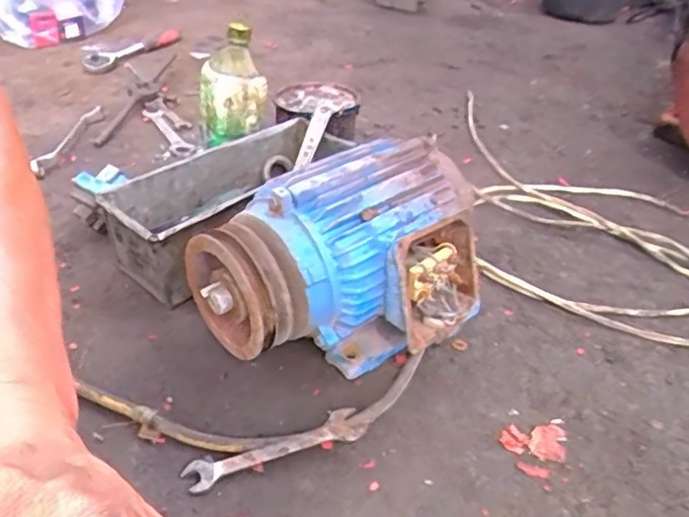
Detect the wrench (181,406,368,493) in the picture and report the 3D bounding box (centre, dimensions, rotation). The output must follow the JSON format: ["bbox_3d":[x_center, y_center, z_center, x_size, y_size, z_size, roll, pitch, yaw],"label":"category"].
[{"bbox_3d":[-0.058,0.161,0.525,0.155,0.008,0.033,-16,38,-9],"label":"wrench"}]

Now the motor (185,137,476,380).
[{"bbox_3d":[0.014,0.013,0.586,0.278,0.180,0.176,-21,44,-31],"label":"motor"}]

